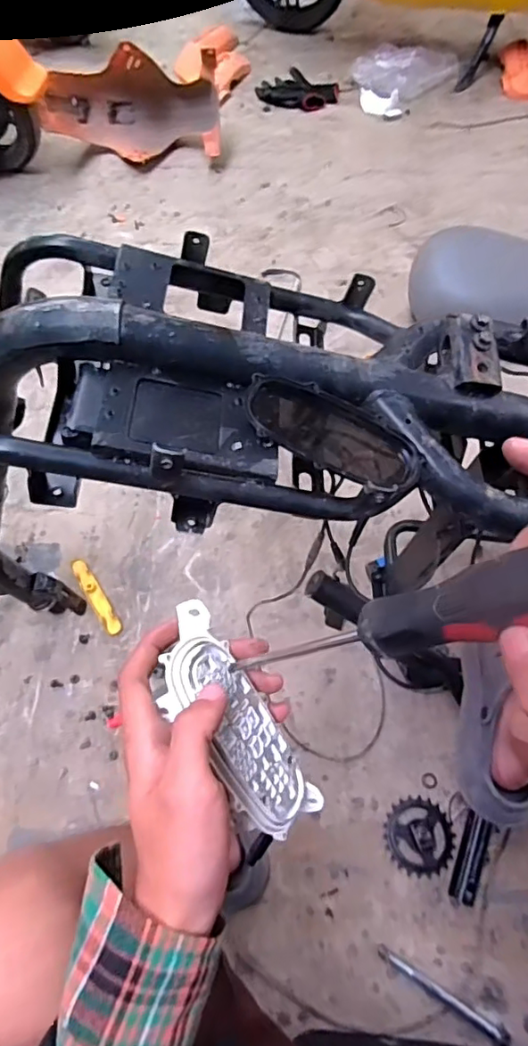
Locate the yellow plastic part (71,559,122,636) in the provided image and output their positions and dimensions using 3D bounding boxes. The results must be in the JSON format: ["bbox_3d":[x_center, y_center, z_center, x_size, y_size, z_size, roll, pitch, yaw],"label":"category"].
[{"bbox_3d":[-0.270,0.116,0.901,0.024,0.006,0.150,-32,65,-14],"label":"yellow plastic part"}]

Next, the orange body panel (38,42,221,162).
[{"bbox_3d":[-0.345,-1.102,1.492,0.459,0.200,0.179,3,62,4],"label":"orange body panel"}]

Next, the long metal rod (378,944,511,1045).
[{"bbox_3d":[0.202,0.532,0.634,0.152,0.016,0.016,28,66,16],"label":"long metal rod"}]

